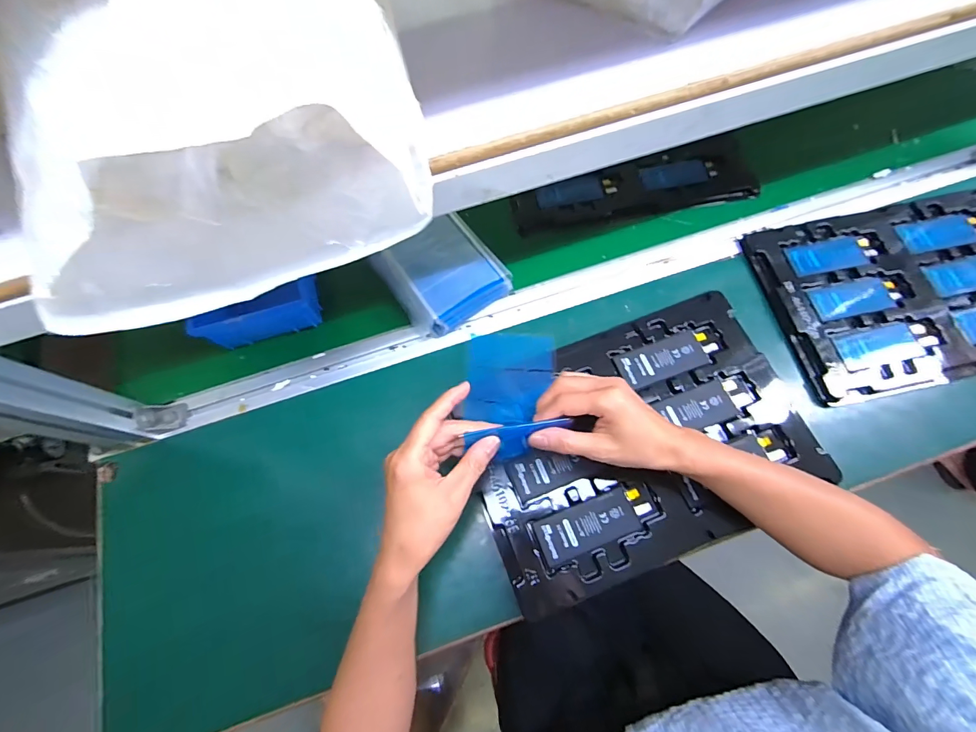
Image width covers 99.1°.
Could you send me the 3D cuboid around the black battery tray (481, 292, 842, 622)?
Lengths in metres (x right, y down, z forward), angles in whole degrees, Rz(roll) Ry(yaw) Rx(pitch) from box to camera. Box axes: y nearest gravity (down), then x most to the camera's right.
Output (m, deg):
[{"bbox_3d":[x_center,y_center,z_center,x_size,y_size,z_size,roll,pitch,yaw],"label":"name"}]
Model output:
[{"bbox_3d":[0.151,0.076,0.442,0.334,0.042,0.231,-21,70,-6],"label":"black battery tray"}]

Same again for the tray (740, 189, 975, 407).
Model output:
[{"bbox_3d":[0.524,-0.094,0.517,0.350,0.034,0.231,-11,69,-2],"label":"tray"}]

